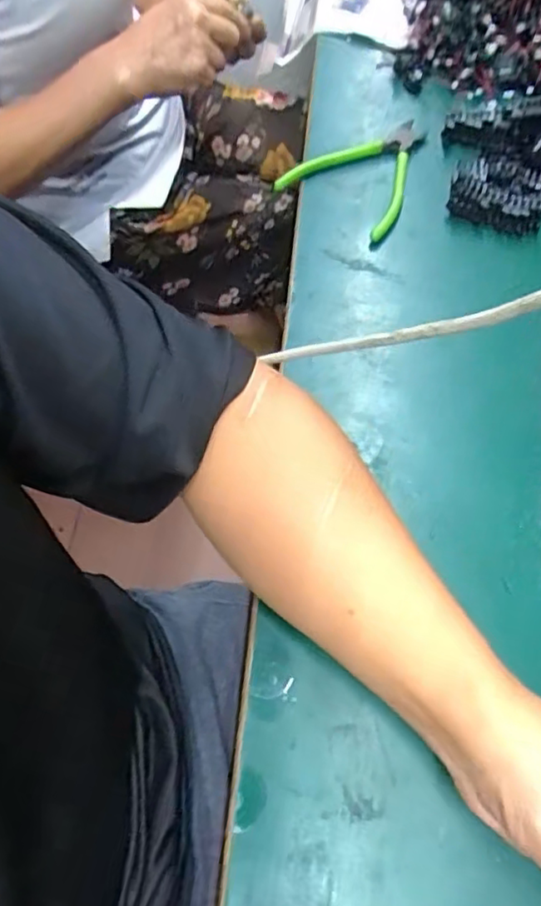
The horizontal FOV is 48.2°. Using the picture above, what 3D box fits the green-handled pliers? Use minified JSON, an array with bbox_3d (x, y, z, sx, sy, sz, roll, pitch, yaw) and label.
[{"bbox_3d":[0.089,-0.251,0.538,0.109,0.017,0.133,37,70,21],"label":"green-handled pliers"}]

